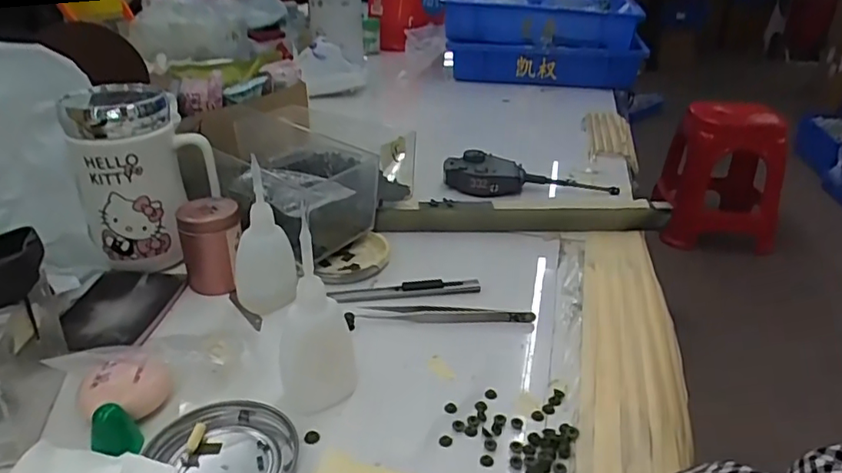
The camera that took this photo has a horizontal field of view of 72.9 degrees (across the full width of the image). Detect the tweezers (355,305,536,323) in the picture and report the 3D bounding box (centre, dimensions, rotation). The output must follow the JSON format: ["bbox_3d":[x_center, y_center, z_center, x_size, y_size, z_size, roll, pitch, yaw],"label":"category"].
[{"bbox_3d":[0.018,0.055,0.419,0.127,0.010,0.016,2,28,0],"label":"tweezers"}]

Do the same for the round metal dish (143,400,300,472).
[{"bbox_3d":[-0.102,0.117,0.300,0.073,0.008,0.075,2,28,-1],"label":"round metal dish"}]

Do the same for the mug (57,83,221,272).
[{"bbox_3d":[-0.219,-0.045,0.457,0.098,0.134,0.068,-20,35,-35],"label":"mug"}]

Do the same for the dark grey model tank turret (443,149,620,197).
[{"bbox_3d":[0.122,-0.069,0.631,0.191,0.032,0.049,1,28,-2],"label":"dark grey model tank turret"}]

